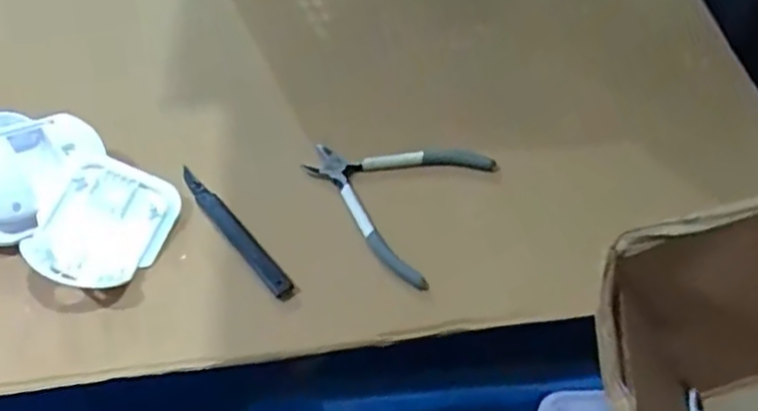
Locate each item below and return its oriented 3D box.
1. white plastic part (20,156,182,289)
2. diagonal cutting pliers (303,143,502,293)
[{"bbox_3d":[-0.207,0.013,0.507,0.087,0.025,0.098,31,70,-3],"label":"white plastic part"},{"bbox_3d":[0.007,-0.015,0.540,0.134,0.021,0.126,23,59,17],"label":"diagonal cutting pliers"}]

